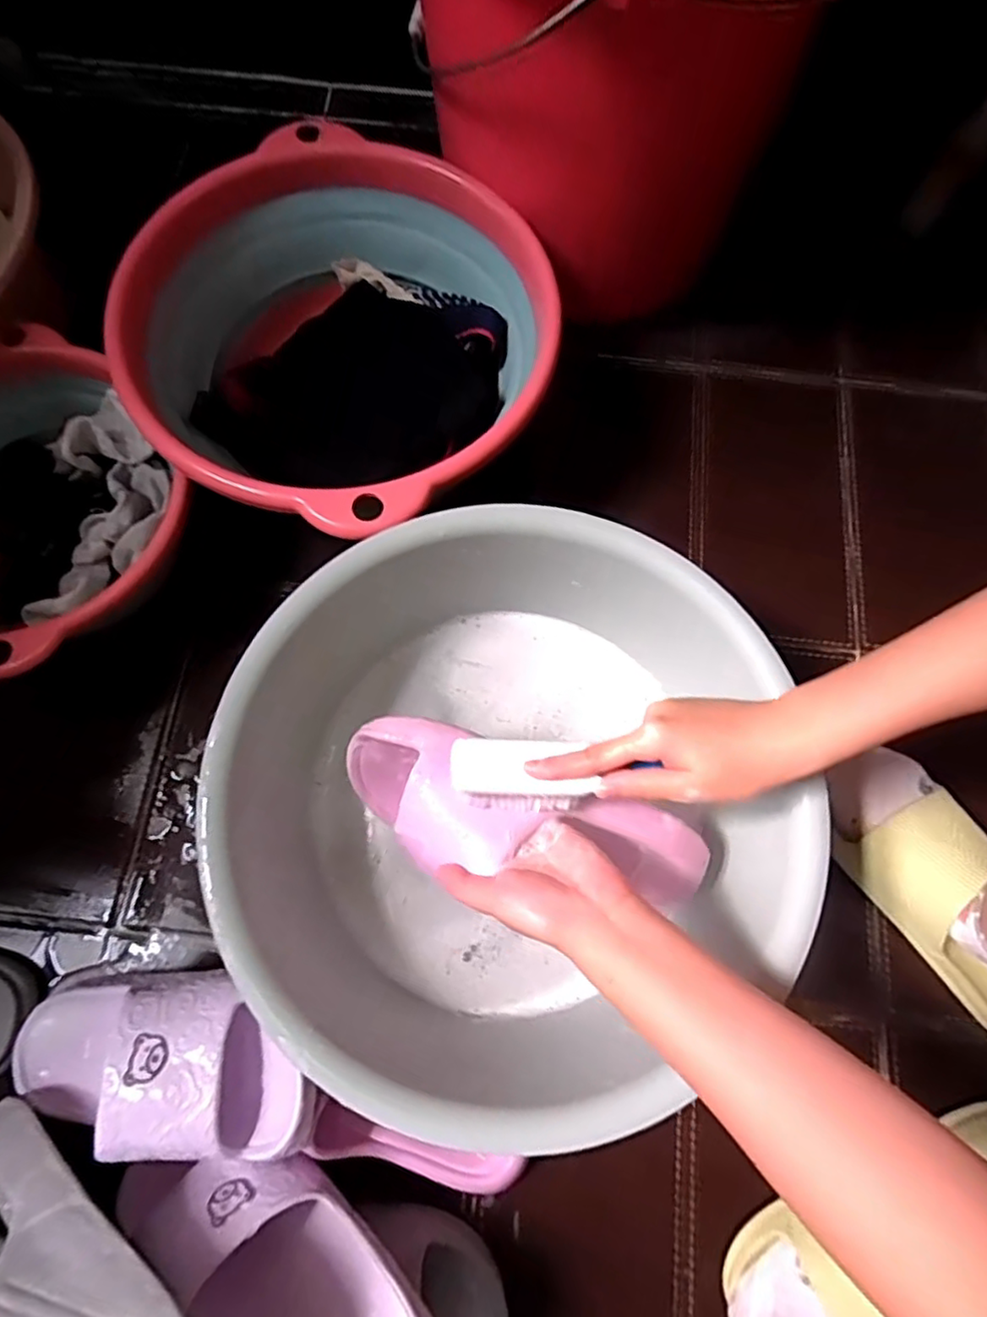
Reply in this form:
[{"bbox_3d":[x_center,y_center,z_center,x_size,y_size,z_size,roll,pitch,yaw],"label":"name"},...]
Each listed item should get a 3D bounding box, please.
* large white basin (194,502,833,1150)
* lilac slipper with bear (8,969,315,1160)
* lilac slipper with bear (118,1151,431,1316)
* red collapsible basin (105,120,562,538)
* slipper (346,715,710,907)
[{"bbox_3d":[0.005,0.098,0.456,0.362,0.126,0.395,0,74,-1],"label":"large white basin"},{"bbox_3d":[-0.229,0.259,0.415,0.241,0.067,0.099,-2,73,22],"label":"lilac slipper with bear"},{"bbox_3d":[-0.125,0.358,0.361,0.217,0.079,0.082,26,75,20],"label":"lilac slipper with bear"},{"bbox_3d":[-0.126,-0.266,0.562,0.349,0.122,0.346,0,74,-1],"label":"red collapsible basin"},{"bbox_3d":[0.018,0.114,0.435,0.252,0.088,0.081,18,74,-2],"label":"slipper"}]

